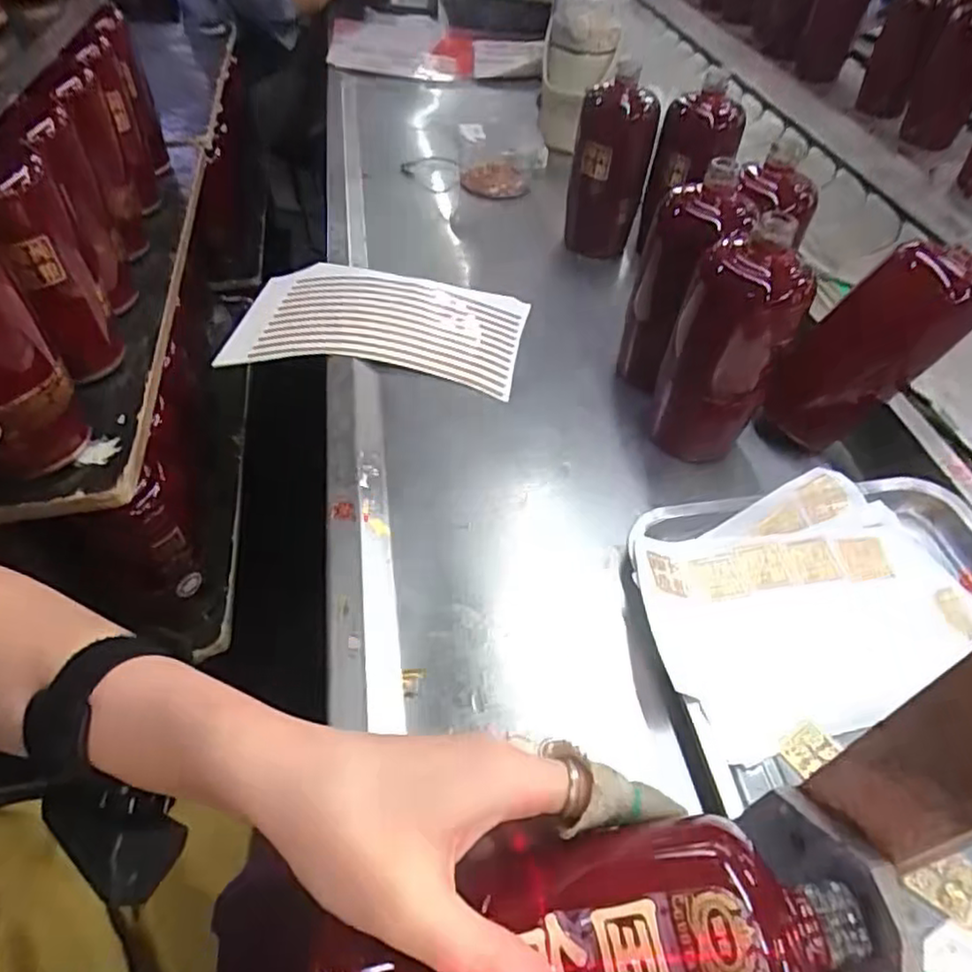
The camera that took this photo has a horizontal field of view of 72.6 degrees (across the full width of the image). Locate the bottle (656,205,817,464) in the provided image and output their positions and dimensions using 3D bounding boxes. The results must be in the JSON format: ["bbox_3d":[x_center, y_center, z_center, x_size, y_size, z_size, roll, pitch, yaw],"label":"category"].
[{"bbox_3d":[0.181,-0.105,0.499,0.083,0.159,0.069,17,50,13],"label":"bottle"}]

